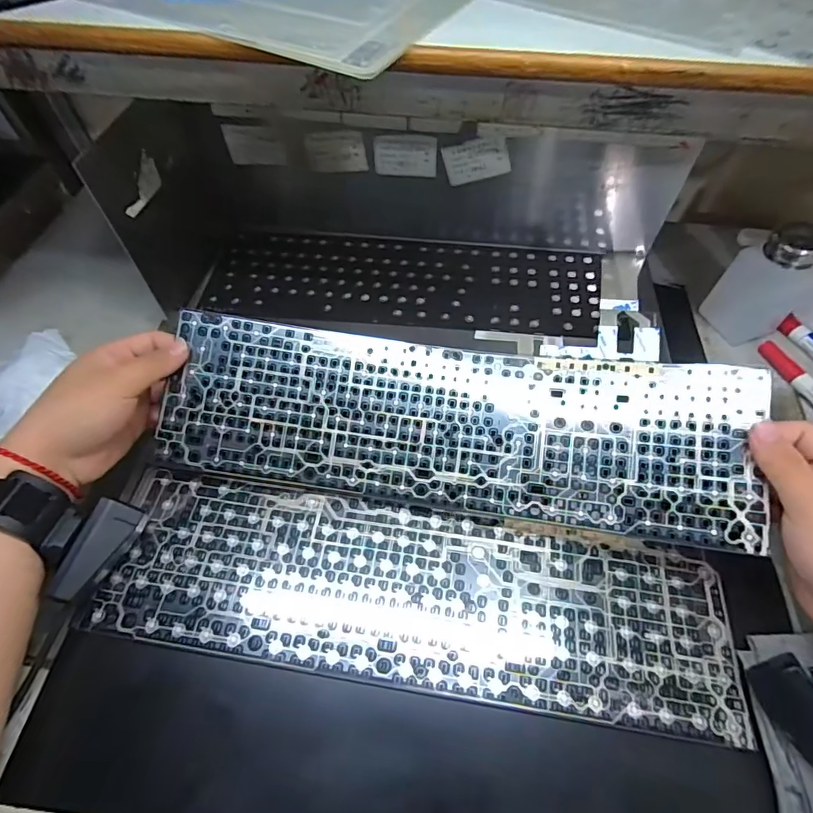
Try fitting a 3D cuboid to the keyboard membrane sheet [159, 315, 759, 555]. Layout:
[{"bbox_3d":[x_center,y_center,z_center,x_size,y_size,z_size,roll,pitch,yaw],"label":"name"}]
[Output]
[{"bbox_3d":[0.025,0.012,0.355,0.409,0.027,0.121,7,80,9],"label":"keyboard membrane sheet"}]

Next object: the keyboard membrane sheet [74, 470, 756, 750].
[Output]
[{"bbox_3d":[0.003,0.126,0.334,0.415,0.004,0.115,8,55,5],"label":"keyboard membrane sheet"}]

